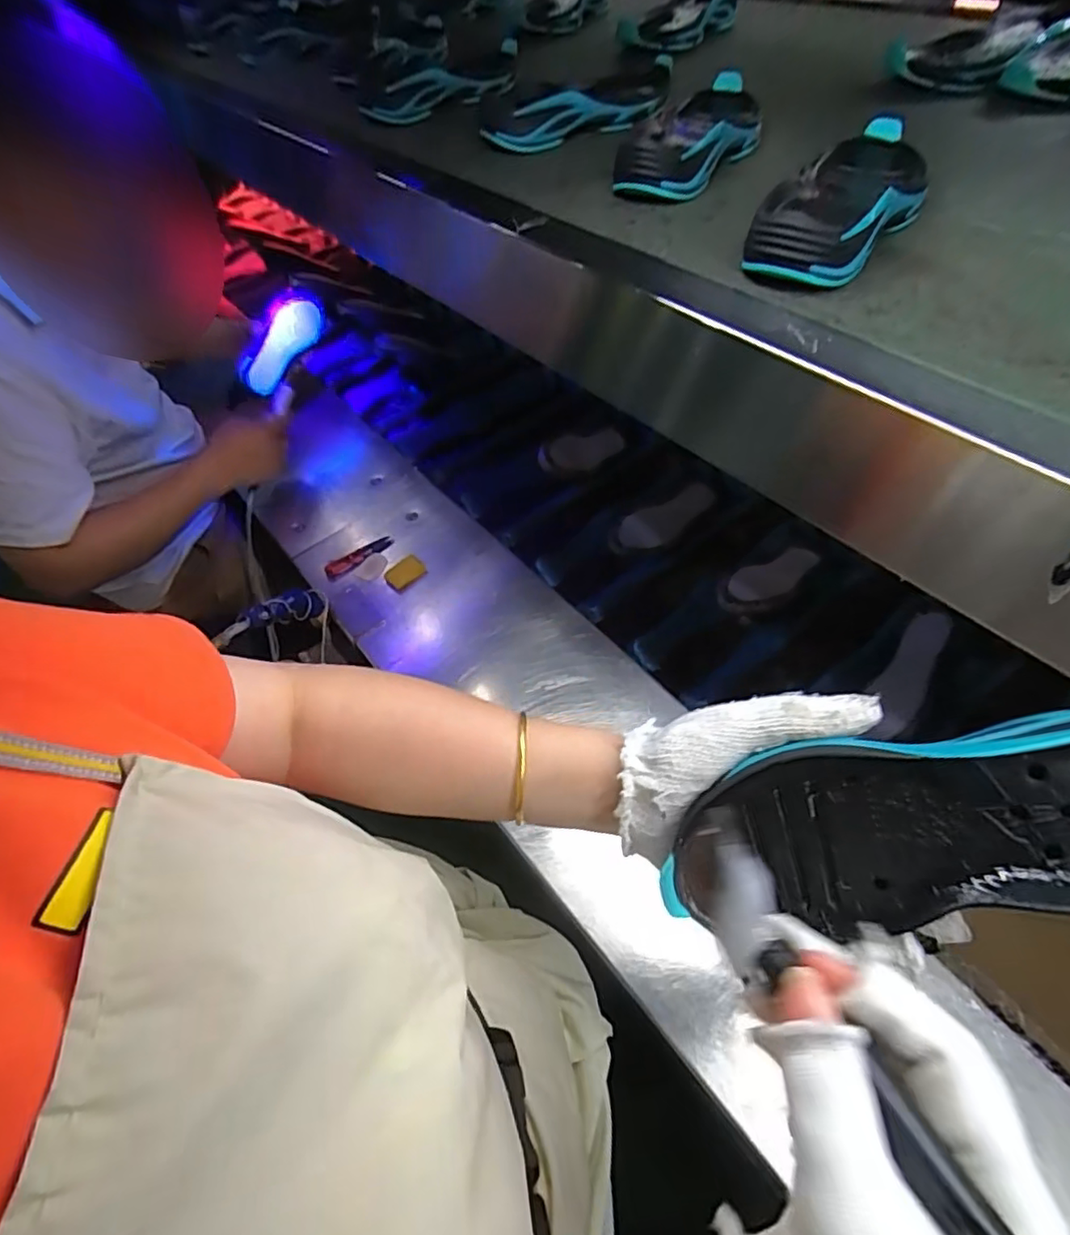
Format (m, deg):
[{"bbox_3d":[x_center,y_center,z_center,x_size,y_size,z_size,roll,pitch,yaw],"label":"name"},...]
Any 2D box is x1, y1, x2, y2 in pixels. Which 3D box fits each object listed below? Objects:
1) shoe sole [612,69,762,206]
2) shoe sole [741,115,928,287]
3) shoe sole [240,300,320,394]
[{"bbox_3d":[0.142,-0.418,0.523,0.090,0.038,0.227,15,55,15],"label":"shoe sole"},{"bbox_3d":[0.218,-0.290,0.416,0.082,0.035,0.221,24,57,21],"label":"shoe sole"},{"bbox_3d":[-0.402,-0.436,0.958,0.041,0.068,0.172,24,75,21],"label":"shoe sole"}]

